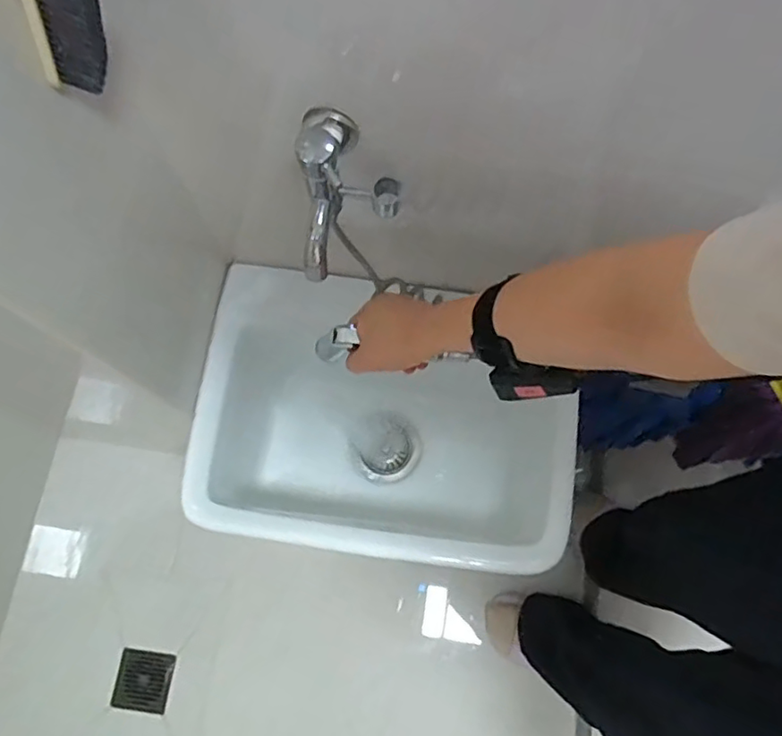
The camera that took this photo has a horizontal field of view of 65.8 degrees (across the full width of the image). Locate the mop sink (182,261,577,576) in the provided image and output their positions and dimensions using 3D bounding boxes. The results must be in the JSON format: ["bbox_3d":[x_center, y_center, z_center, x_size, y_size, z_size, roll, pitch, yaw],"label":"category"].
[{"bbox_3d":[-0.010,0.085,0.870,0.497,0.268,0.343,7,74,1],"label":"mop sink"}]

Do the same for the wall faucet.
[{"bbox_3d":[-0.034,-0.146,0.504,0.082,0.086,0.119,2,74,0],"label":"wall faucet"}]

